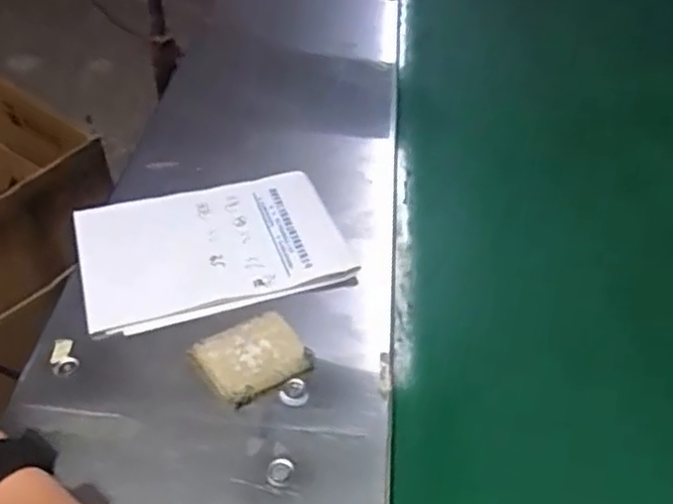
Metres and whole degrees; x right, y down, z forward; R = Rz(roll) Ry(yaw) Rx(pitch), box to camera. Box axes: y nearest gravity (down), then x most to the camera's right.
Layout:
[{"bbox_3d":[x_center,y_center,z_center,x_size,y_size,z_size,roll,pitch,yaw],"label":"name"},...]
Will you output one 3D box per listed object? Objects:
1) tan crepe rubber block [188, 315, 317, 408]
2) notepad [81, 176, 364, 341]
[{"bbox_3d":[-0.056,0.071,0.459,0.068,0.012,0.053,-22,48,-24],"label":"tan crepe rubber block"},{"bbox_3d":[-0.097,-0.006,0.543,0.198,0.008,0.137,-12,45,-15],"label":"notepad"}]

